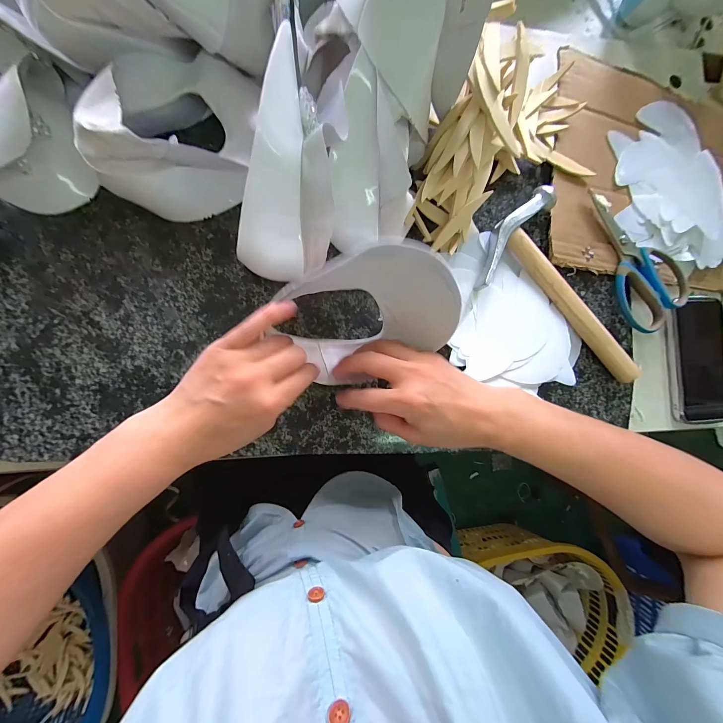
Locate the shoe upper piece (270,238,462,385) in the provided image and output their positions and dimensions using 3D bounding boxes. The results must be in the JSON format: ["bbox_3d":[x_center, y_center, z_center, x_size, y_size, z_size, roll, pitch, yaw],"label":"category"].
[{"bbox_3d":[0.007,-0.038,0.274,0.138,0.110,0.090,-20,91,-7],"label":"shoe upper piece"}]

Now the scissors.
[{"bbox_3d":[0.351,-0.130,0.377,0.096,0.015,0.180,-20,89,-9],"label":"scissors"}]

